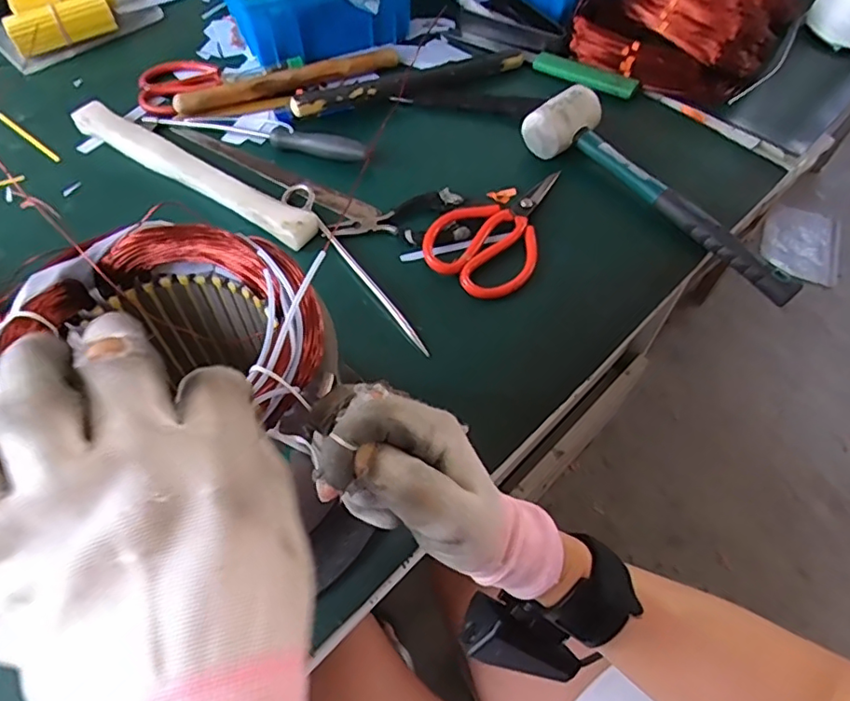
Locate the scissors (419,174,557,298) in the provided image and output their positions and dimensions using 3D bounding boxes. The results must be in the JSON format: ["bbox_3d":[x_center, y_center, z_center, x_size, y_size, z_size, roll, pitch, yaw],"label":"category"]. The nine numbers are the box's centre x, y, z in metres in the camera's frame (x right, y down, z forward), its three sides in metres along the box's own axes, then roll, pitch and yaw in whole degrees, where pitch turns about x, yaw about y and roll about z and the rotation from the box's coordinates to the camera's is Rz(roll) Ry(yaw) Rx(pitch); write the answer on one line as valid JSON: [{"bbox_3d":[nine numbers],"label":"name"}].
[{"bbox_3d":[0.067,-0.110,0.505,0.087,0.024,0.137,30,62,17],"label":"scissors"}]

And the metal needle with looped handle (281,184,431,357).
[{"bbox_3d":[-0.063,-0.076,0.492,0.023,0.011,0.217,-30,63,-18],"label":"metal needle with looped handle"}]

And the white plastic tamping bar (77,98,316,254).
[{"bbox_3d":[-0.225,-0.174,0.547,0.301,0.017,0.035,30,62,17],"label":"white plastic tamping bar"}]

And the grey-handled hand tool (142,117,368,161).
[{"bbox_3d":[-0.170,-0.221,0.575,0.239,0.017,0.022,14,59,8],"label":"grey-handled hand tool"}]

